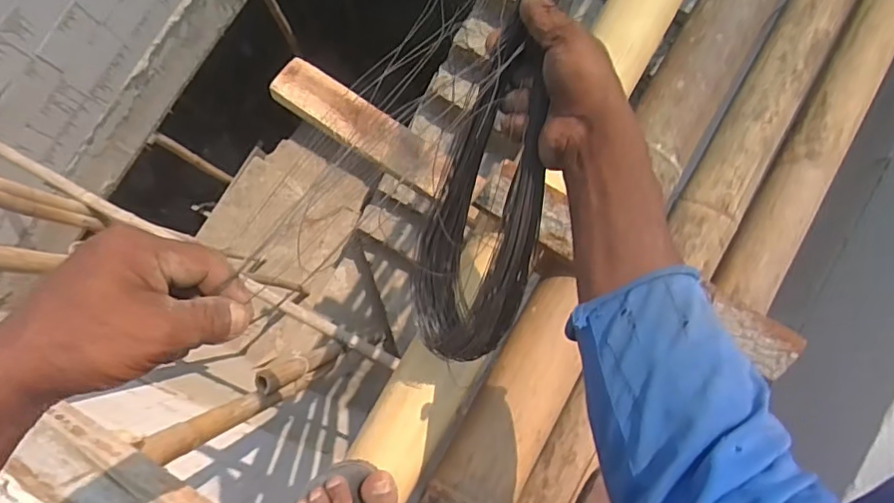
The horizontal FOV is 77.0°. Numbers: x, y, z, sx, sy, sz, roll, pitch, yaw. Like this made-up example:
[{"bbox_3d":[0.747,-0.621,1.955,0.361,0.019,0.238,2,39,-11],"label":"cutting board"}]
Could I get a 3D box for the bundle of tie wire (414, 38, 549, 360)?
[{"bbox_3d":[0.030,-0.032,0.458,0.107,0.031,0.250,30,114,40],"label":"bundle of tie wire"}]

